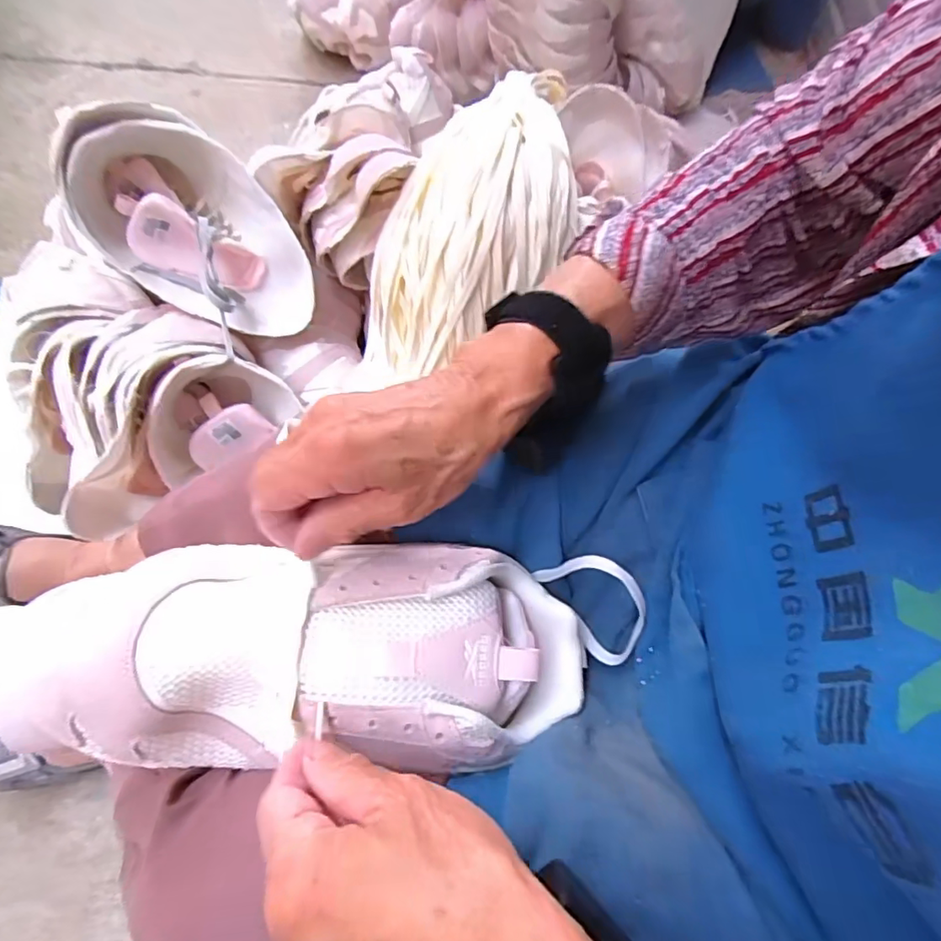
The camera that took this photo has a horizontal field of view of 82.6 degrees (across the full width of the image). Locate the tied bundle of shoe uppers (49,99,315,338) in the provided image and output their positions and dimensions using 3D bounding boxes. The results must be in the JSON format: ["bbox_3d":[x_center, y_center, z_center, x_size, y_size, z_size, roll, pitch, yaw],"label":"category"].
[{"bbox_3d":[-0.283,-0.244,0.558,0.158,0.120,0.255,-40,110,-4],"label":"tied bundle of shoe uppers"}]

